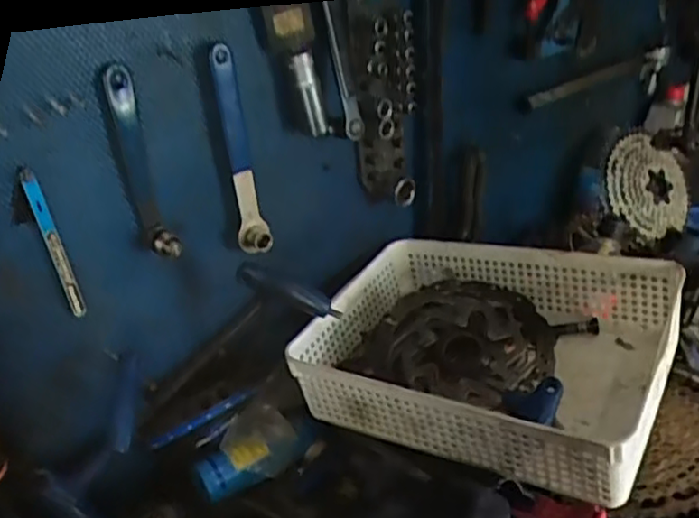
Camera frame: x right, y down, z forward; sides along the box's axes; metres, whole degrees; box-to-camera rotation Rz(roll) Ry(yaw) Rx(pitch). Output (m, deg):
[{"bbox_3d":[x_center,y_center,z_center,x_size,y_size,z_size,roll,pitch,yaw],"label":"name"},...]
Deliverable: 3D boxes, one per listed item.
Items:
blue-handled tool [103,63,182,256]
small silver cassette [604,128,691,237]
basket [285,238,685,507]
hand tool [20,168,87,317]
[{"bbox_3d":[-0.167,-0.075,0.548,0.022,0.153,0.034,-20,35,-24],"label":"blue-handled tool"},{"bbox_3d":[0.475,-0.121,1.058,0.144,0.166,0.047,-8,-7,-14],"label":"small silver cassette"},{"bbox_3d":[0.129,0.084,0.667,0.327,0.099,0.247,15,36,28],"label":"basket"},{"bbox_3d":[-0.232,-0.010,0.533,0.014,0.129,0.007,-20,35,-24],"label":"hand tool"}]

